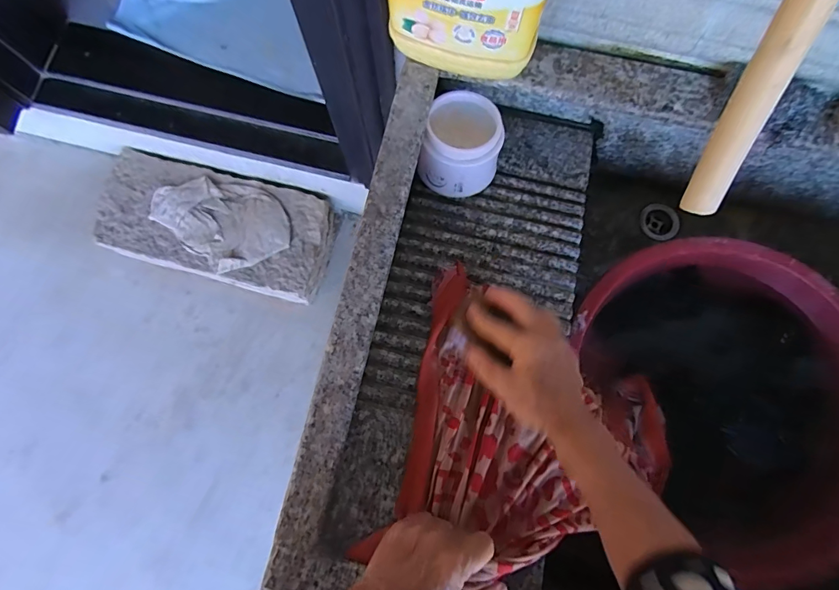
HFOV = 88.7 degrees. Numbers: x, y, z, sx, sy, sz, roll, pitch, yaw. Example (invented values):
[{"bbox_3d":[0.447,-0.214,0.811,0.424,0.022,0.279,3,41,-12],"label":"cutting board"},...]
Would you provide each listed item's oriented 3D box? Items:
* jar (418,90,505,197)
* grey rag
[{"bbox_3d":[0.050,-0.173,0.495,0.089,0.065,0.100,14,80,2],"label":"jar"},{"bbox_3d":[-0.509,-0.202,1.108,0.346,0.028,0.228,37,82,6],"label":"grey rag"}]

